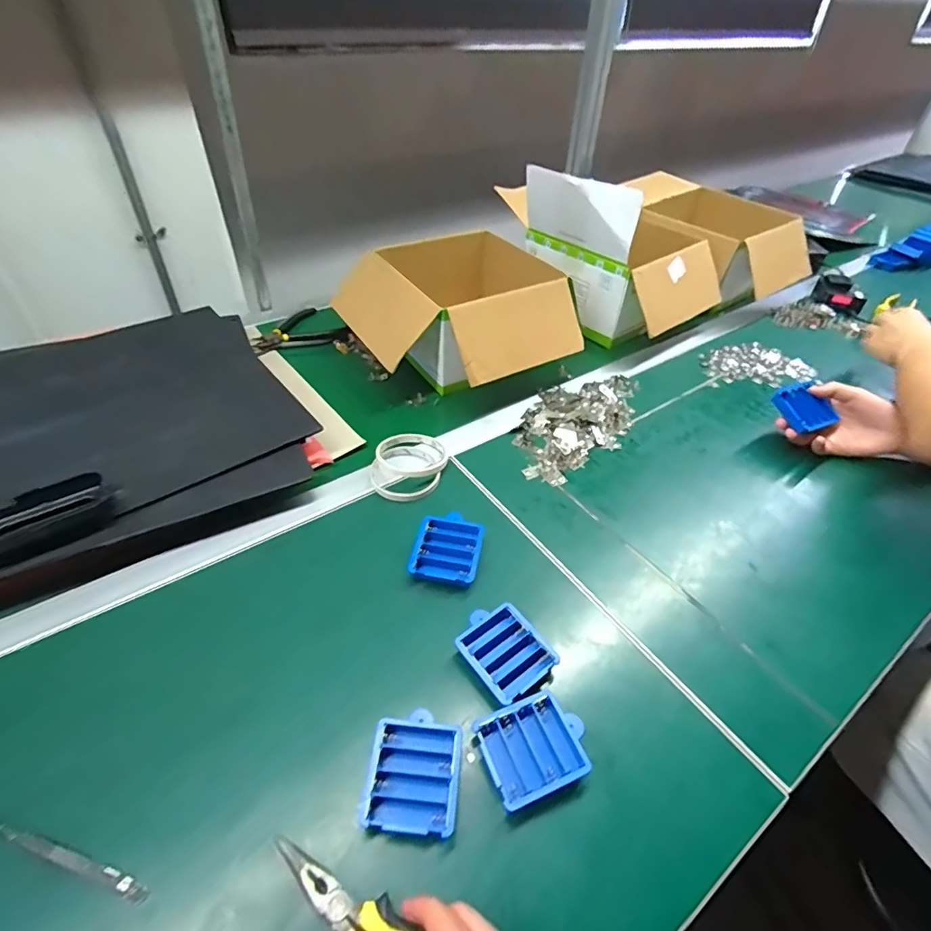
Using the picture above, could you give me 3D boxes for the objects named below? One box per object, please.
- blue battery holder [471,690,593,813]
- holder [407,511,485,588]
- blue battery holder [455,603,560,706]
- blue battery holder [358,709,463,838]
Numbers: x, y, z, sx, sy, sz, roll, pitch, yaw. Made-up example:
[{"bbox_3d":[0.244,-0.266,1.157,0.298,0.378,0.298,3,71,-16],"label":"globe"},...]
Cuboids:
[{"bbox_3d":[0.052,0.216,0.391,0.076,0.015,0.065,-16,46,-19],"label":"blue battery holder"},{"bbox_3d":[-0.019,0.083,0.521,0.066,0.018,0.074,9,43,7],"label":"holder"},{"bbox_3d":[0.037,0.161,0.447,0.065,0.017,0.079,-29,51,-30],"label":"blue battery holder"},{"bbox_3d":[-0.037,0.222,0.371,0.065,0.014,0.074,5,43,3],"label":"blue battery holder"}]

